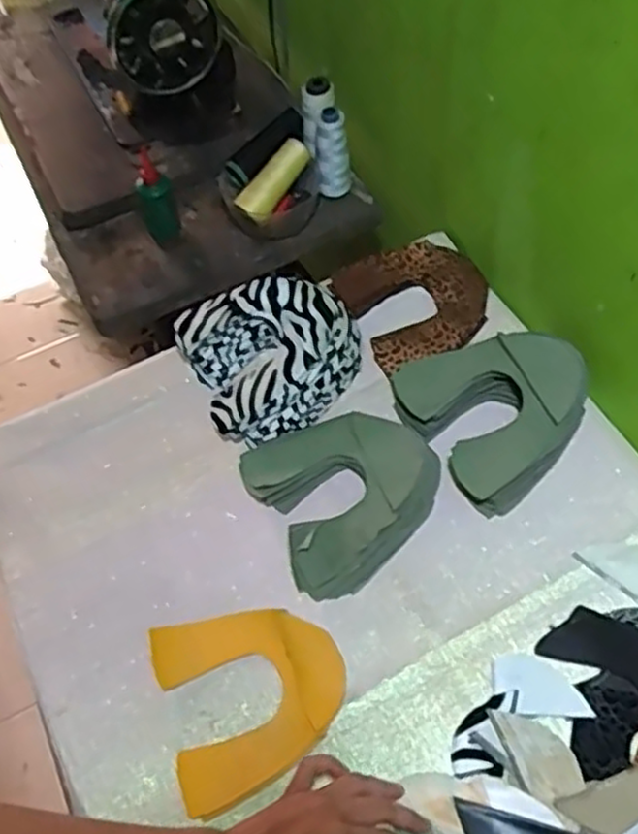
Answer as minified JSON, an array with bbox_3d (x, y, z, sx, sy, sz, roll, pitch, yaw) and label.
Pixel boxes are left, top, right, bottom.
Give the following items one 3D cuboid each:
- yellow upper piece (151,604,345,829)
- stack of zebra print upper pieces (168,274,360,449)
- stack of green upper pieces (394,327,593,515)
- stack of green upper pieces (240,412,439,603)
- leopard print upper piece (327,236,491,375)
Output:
[{"bbox_3d":[-0.055,0.236,0.633,0.151,0.014,0.151,-19,57,-7],"label":"yellow upper piece"},{"bbox_3d":[-0.045,-0.074,0.784,0.181,0.069,0.166,-23,57,-10],"label":"stack of zebra print upper pieces"},{"bbox_3d":[0.177,-0.015,0.743,0.161,0.064,0.176,-29,59,-14],"label":"stack of green upper pieces"},{"bbox_3d":[0.029,0.068,0.718,0.168,0.040,0.164,-26,58,-12],"label":"stack of green upper pieces"},{"bbox_3d":[0.114,-0.135,0.836,0.159,0.033,0.148,-24,58,-11],"label":"leopard print upper piece"}]

